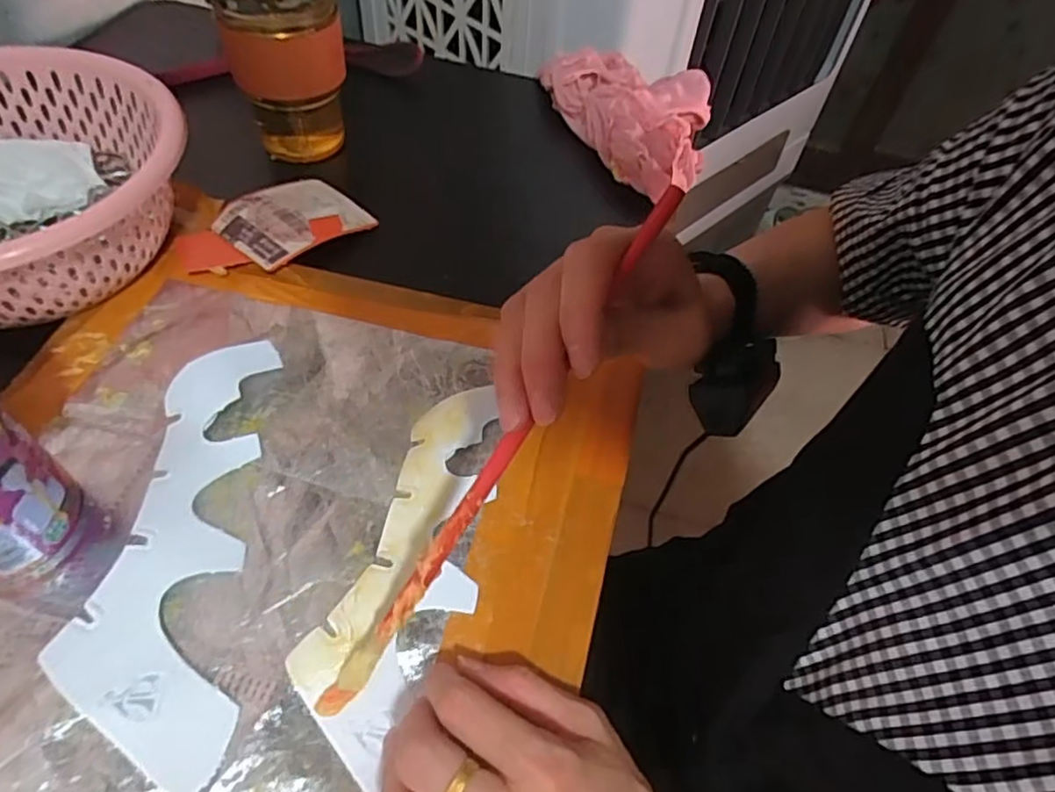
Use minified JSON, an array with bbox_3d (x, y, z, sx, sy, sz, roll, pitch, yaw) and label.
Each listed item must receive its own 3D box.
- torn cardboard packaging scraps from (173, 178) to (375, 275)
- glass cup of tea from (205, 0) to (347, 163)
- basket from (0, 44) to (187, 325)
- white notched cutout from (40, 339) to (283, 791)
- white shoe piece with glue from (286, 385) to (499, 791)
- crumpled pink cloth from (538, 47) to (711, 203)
[{"bbox_3d":[-0.186,-0.125,0.471,0.076,0.016,0.128,39,57,23],"label":"torn cardboard packaging scraps"},{"bbox_3d":[-0.188,-0.255,0.505,0.086,0.126,0.072,-22,57,-22],"label":"glass cup of tea"},{"bbox_3d":[-0.342,-0.127,0.410,0.194,0.092,0.219,17,52,8],"label":"basket"},{"bbox_3d":[-0.177,0.067,0.320,0.074,0.011,0.225,-4,56,-7],"label":"white notched cutout"},{"bbox_3d":[-0.054,0.077,0.330,0.064,0.007,0.205,19,54,4],"label":"white shoe piece with glue"},{"bbox_3d":[0.111,-0.257,0.582,0.122,0.046,0.189,-19,57,-18],"label":"crumpled pink cloth"}]

